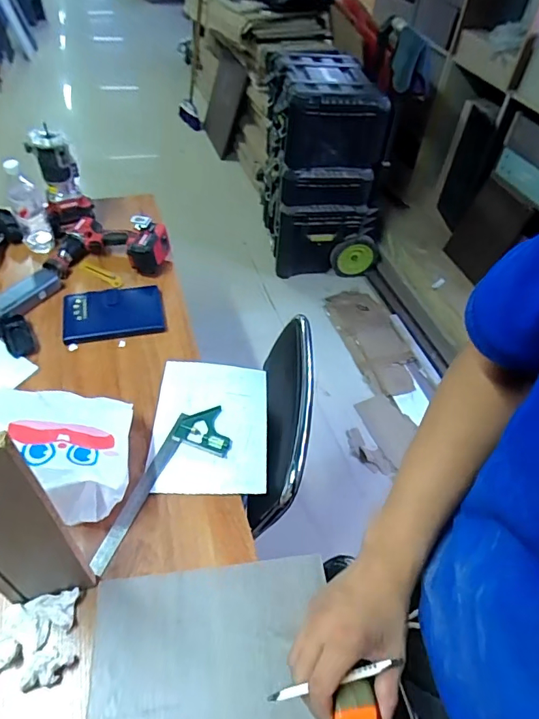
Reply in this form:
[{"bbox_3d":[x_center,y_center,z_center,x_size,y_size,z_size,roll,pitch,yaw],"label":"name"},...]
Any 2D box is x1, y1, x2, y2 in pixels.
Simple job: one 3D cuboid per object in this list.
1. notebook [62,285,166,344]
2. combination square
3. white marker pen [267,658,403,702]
[{"bbox_3d":[-0.341,-0.106,1.031,0.206,0.026,0.147,-8,50,-12],"label":"notebook"},{"bbox_3d":[-0.161,0.207,0.788,0.106,0.011,0.324,20,50,12],"label":"combination square"},{"bbox_3d":[0.056,0.268,0.393,0.115,0.005,0.009,-11,50,-4],"label":"white marker pen"}]

